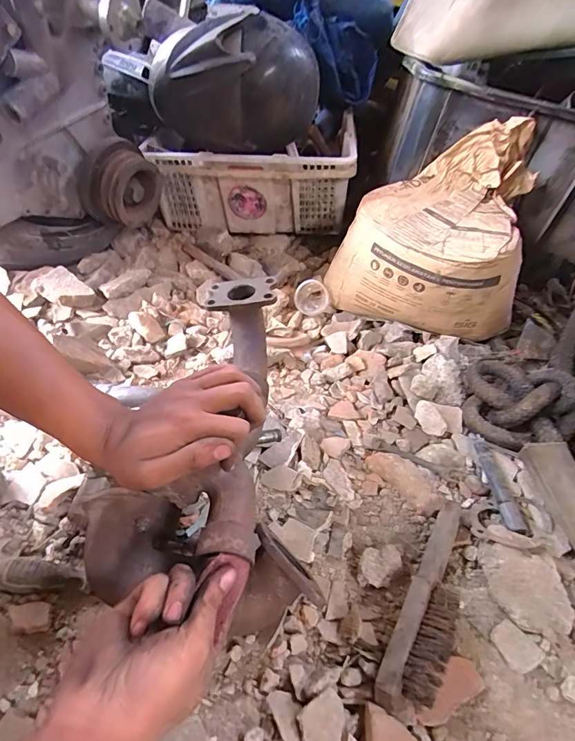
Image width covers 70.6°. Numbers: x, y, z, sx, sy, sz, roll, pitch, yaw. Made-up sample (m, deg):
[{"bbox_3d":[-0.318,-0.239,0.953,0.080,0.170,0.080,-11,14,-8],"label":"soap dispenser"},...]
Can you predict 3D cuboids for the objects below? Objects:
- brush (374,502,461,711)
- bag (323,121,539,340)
[{"bbox_3d":[0.154,0.231,0.424,0.050,0.042,0.236,25,45,22],"label":"brush"},{"bbox_3d":[0.302,-0.254,0.777,0.343,0.301,0.313,-30,52,-33],"label":"bag"}]

